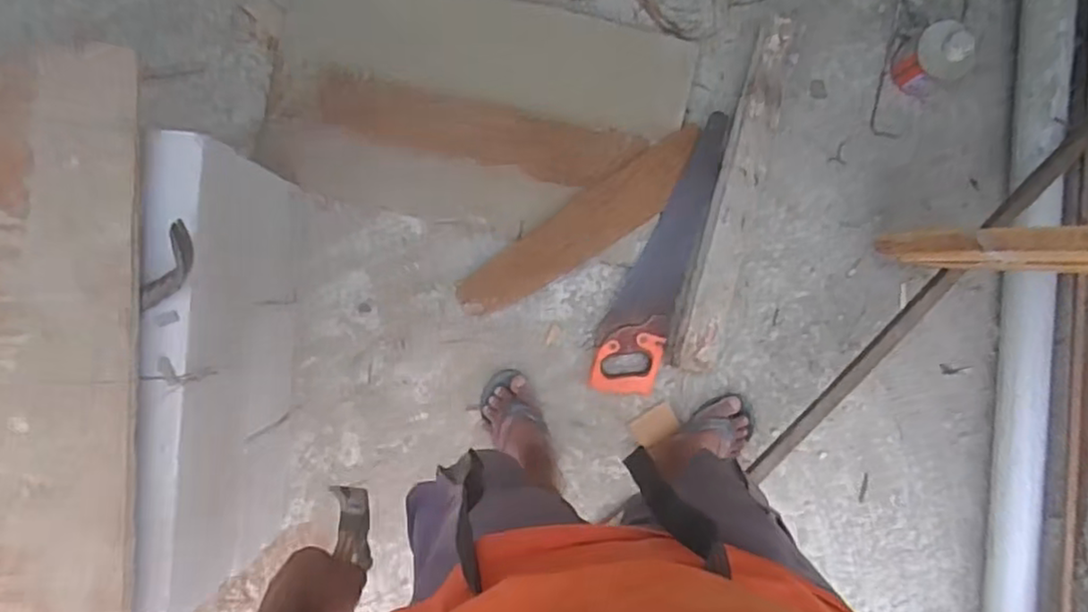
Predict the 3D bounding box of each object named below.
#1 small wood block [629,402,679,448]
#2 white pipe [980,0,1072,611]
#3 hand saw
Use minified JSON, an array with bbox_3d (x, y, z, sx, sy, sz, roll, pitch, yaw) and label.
[{"bbox_3d":[0.193,0.207,1.187,0.075,0.012,0.055,-32,90,-2],"label":"small wood block"},{"bbox_3d":[0.823,-0.009,1.168,0.084,0.095,1.553,2,89,-1],"label":"white pipe"},{"bbox_3d":[0.200,-0.089,1.187,0.112,0.028,0.494,17,89,-1],"label":"hand saw"}]

